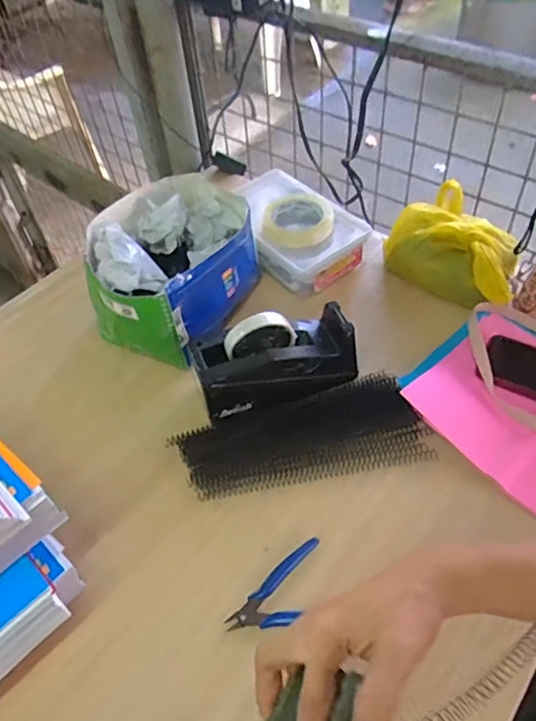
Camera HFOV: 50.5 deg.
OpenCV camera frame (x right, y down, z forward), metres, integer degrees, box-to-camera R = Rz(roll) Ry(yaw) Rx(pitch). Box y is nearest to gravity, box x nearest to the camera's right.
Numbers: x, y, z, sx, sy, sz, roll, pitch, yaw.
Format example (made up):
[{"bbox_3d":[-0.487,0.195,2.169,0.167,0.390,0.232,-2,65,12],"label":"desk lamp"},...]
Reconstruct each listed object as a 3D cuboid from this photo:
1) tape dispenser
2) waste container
[{"bbox_3d":[0.006,-0.002,0.697,0.195,0.103,0.077,-22,52,-12],"label":"tape dispenser"},{"bbox_3d":[-0.135,-0.136,0.792,0.201,0.121,0.245,25,57,24],"label":"waste container"}]

